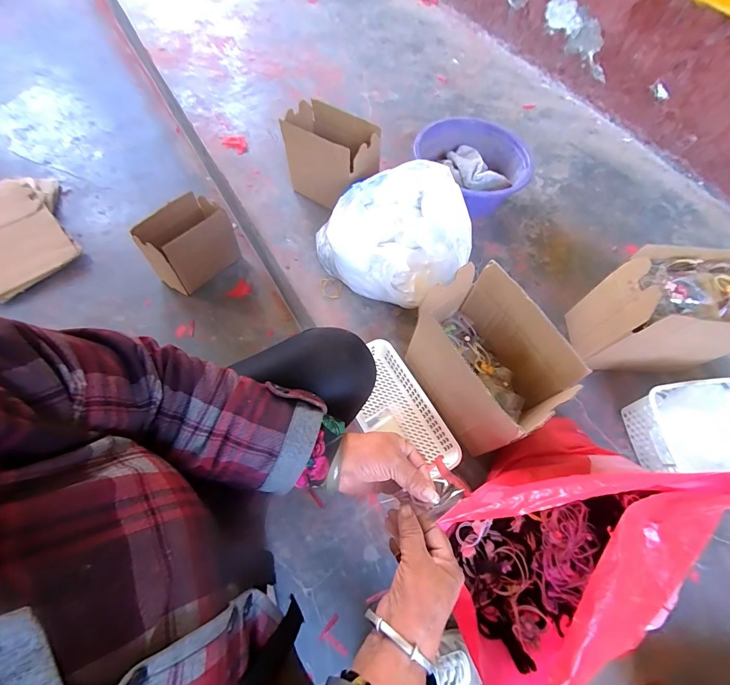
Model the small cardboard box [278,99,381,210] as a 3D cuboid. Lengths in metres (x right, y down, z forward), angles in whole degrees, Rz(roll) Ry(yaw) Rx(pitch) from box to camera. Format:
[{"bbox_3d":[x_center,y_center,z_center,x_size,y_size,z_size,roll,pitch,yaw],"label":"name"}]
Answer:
[{"bbox_3d":[-0.077,-0.416,0.820,0.215,0.190,0.130,37,67,14],"label":"small cardboard box"}]

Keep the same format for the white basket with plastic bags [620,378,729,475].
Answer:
[{"bbox_3d":[0.654,0.173,0.623,0.299,0.123,0.201,-7,64,-8],"label":"white basket with plastic bags"}]

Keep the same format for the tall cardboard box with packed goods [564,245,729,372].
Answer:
[{"bbox_3d":[0.564,-0.042,0.658,0.243,0.225,0.143,4,63,-2],"label":"tall cardboard box with packed goods"}]

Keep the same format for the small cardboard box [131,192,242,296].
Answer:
[{"bbox_3d":[-0.458,-0.250,0.912,0.106,0.193,0.199,37,68,14],"label":"small cardboard box"}]

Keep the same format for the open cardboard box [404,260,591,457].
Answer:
[{"bbox_3d":[0.195,0.033,0.581,0.146,0.193,0.240,-24,68,-15],"label":"open cardboard box"}]

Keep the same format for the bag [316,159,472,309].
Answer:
[{"bbox_3d":[0.052,-0.219,0.732,0.286,0.186,0.239,35,66,13],"label":"bag"}]

